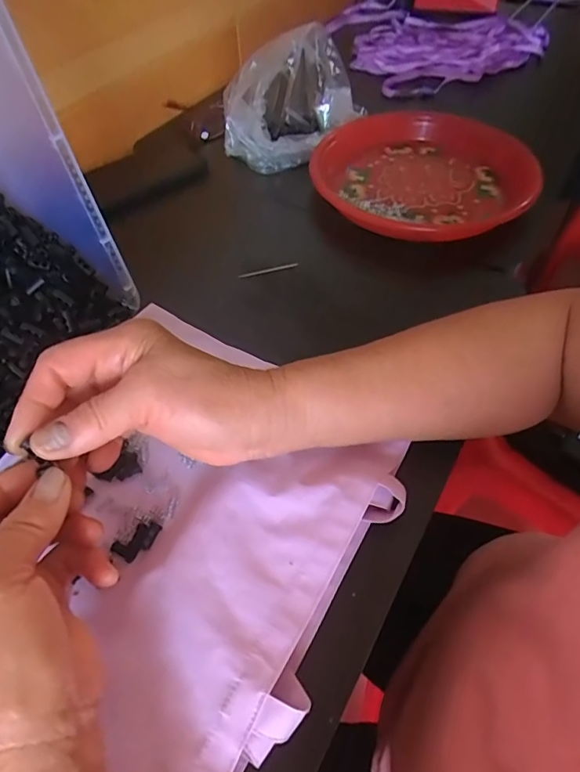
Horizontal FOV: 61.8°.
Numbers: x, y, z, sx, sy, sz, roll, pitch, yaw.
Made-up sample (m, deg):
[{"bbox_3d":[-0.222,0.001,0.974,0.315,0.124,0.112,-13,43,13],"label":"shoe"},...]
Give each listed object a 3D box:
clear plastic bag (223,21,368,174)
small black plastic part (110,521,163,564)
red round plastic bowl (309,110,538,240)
[{"bbox_3d":[-0.002,-0.324,0.548,0.079,0.109,0.163,38,62,26],"label":"clear plastic bag"},{"bbox_3d":[-0.095,0.096,0.303,0.030,0.004,0.017,-36,60,-23],"label":"small black plastic part"},{"bbox_3d":[0.148,-0.232,0.524,0.211,0.045,0.217,-1,52,1],"label":"red round plastic bowl"}]

